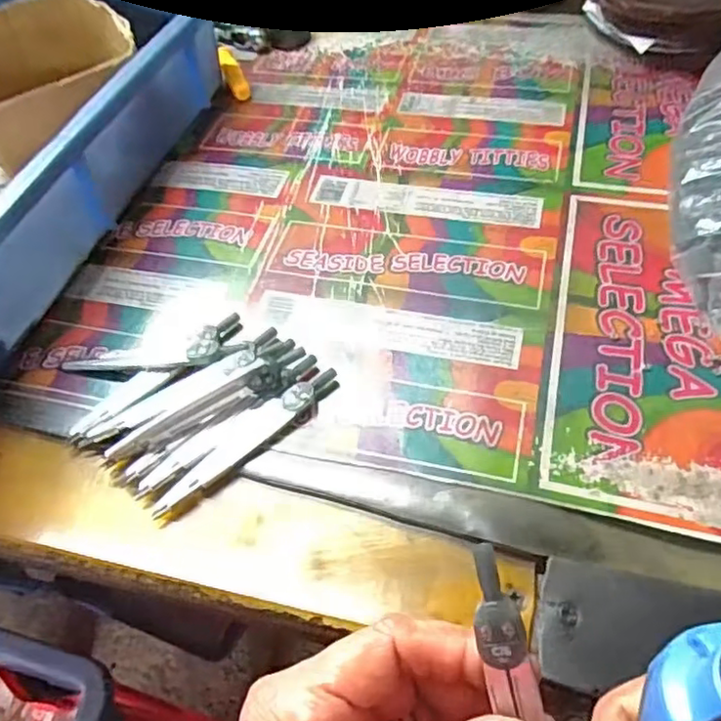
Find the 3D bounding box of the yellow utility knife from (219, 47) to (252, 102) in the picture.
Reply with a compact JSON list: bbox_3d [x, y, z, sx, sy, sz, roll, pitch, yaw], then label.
[{"bbox_3d":[-0.108,-0.246,0.533,0.017,0.013,0.078,-18,53,-9],"label":"yellow utility knife"}]

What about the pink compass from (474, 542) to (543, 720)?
[{"bbox_3d":[0.046,0.105,0.181,0.012,0.008,0.103,-10,88,-3],"label":"pink compass"}]

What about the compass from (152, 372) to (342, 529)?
[{"bbox_3d":[-0.054,0.040,0.313,0.110,0.011,0.016,-39,59,-22],"label":"compass"}]

